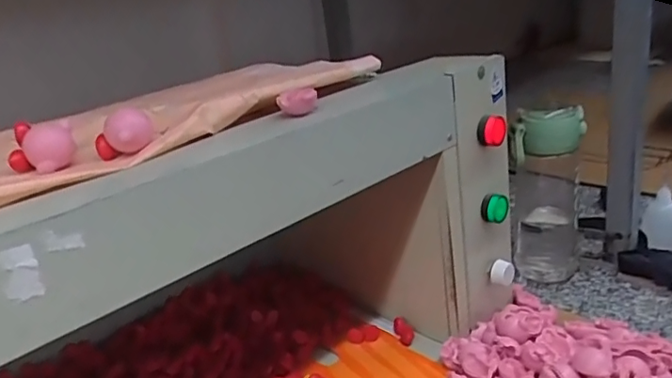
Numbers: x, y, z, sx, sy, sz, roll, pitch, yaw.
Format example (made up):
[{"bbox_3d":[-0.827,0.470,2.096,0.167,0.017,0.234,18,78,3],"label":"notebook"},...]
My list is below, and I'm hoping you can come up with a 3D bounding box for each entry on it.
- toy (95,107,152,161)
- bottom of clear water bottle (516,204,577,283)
[{"bbox_3d":[-0.135,-0.036,0.345,0.025,0.028,0.026,6,27,30],"label":"toy"},{"bbox_3d":[0.259,0.065,0.680,0.071,0.073,0.068,1,22,21],"label":"bottom of clear water bottle"}]

